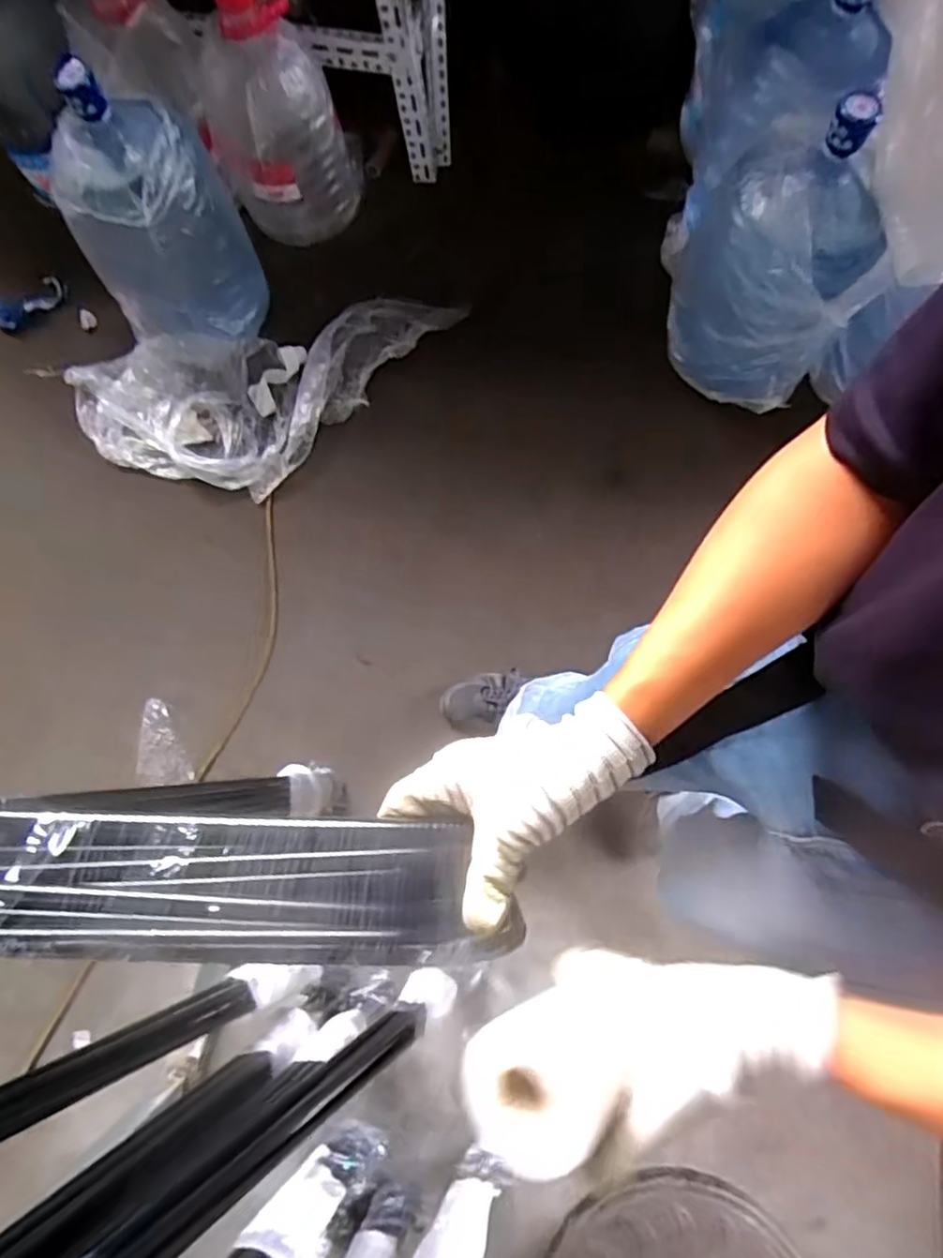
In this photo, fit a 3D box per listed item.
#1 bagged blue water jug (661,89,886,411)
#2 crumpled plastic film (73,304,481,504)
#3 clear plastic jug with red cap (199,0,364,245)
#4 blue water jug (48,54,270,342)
[{"bbox_3d":[0.495,-0.612,1.100,0.333,0.435,0.257,32,81,10],"label":"bagged blue water jug"},{"bbox_3d":[-0.396,-0.460,1.321,0.795,0.103,0.354,-15,77,0],"label":"crumpled plastic film"},{"bbox_3d":[-0.365,-0.983,1.290,0.269,0.423,0.214,-17,77,-1],"label":"clear plastic jug with red cap"},{"bbox_3d":[-0.566,-0.715,1.180,0.271,0.422,0.209,5,77,4],"label":"blue water jug"}]

